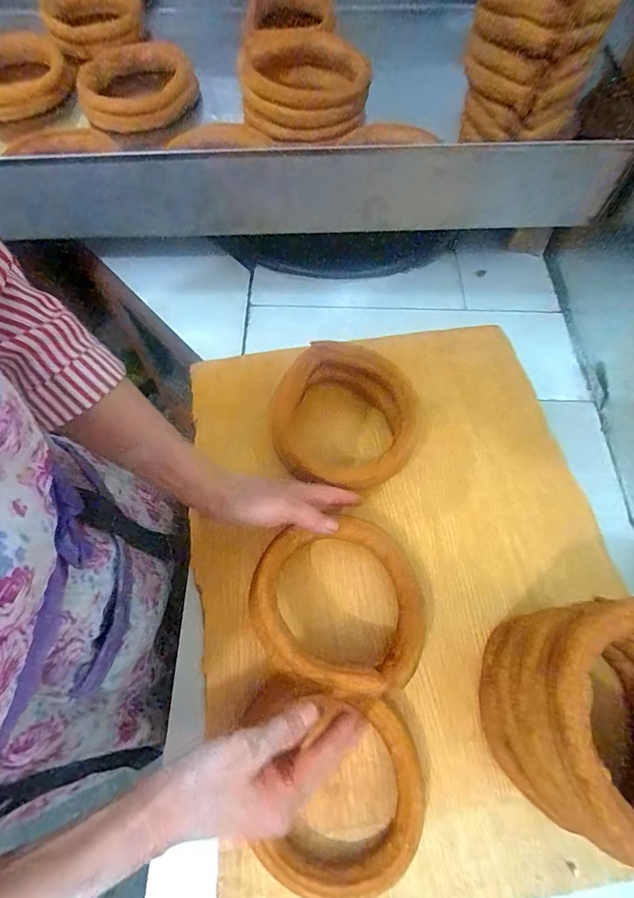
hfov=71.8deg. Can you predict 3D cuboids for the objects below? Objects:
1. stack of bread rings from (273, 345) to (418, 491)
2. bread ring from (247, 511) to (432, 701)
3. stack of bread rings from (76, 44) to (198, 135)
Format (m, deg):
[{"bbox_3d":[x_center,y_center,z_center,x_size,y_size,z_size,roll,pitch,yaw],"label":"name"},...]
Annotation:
[{"bbox_3d":[0.027,-0.030,0.505,0.174,0.075,0.169,14,65,4],"label":"stack of bread rings"},{"bbox_3d":[0.030,0.140,0.411,0.177,0.027,0.154,19,50,-8],"label":"bread ring"},{"bbox_3d":[-0.291,-0.580,0.705,0.161,0.046,0.199,26,69,11],"label":"stack of bread rings"}]

